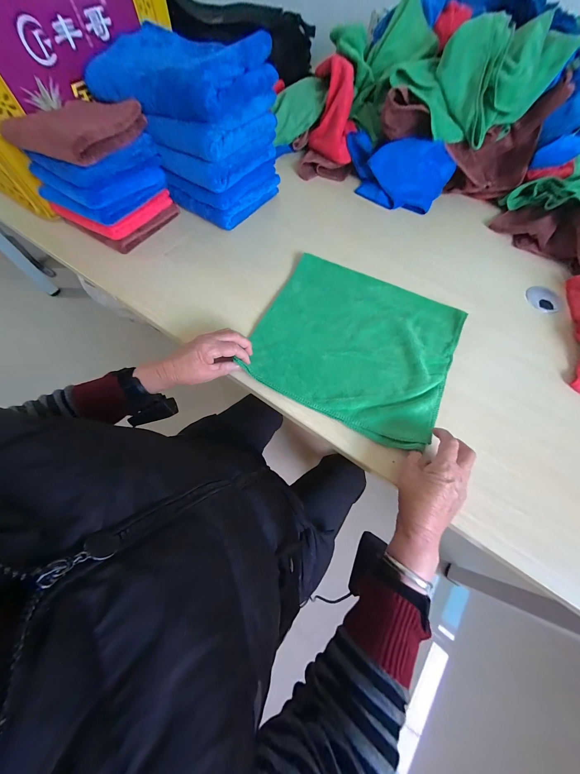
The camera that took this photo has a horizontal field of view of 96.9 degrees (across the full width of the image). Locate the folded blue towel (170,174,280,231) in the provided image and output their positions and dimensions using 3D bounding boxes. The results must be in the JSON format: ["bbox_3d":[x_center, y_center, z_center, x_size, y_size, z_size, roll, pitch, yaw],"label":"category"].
[{"bbox_3d":[-0.141,-0.442,0.574,0.145,0.055,0.187,30,70,10],"label":"folded blue towel"}]

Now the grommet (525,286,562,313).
[{"bbox_3d":[0.534,-0.184,0.541,0.067,0.004,0.066,1,68,-2],"label":"grommet"}]

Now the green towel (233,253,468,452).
[{"bbox_3d":[0.115,-0.087,0.457,0.328,0.026,0.306,25,70,10],"label":"green towel"}]

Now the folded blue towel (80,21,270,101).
[{"bbox_3d":[-0.197,-0.546,0.433,0.284,0.063,0.169,29,70,9],"label":"folded blue towel"}]

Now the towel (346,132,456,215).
[{"bbox_3d":[0.240,-0.519,0.618,0.262,0.090,0.128,29,70,9],"label":"towel"}]

